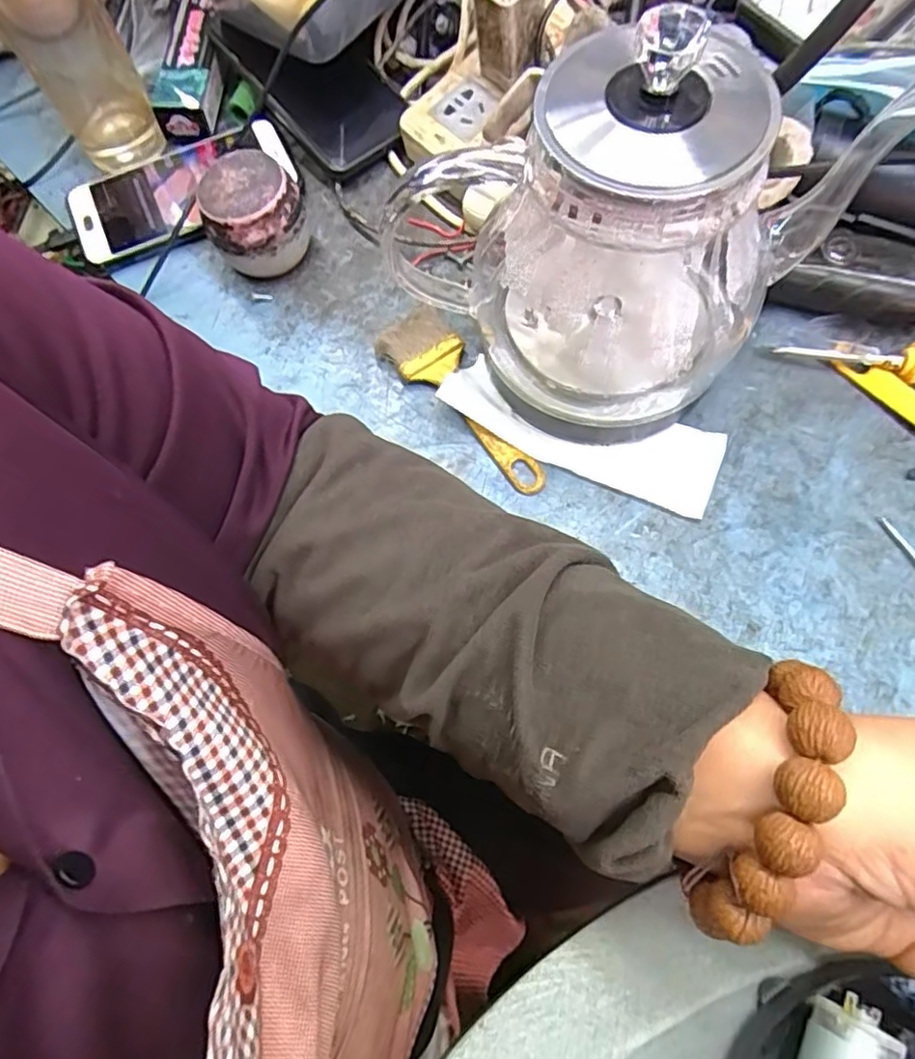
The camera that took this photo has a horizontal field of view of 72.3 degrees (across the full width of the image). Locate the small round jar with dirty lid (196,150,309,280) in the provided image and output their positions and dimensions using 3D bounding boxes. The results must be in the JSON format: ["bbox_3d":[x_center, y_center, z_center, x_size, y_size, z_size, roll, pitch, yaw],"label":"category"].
[{"bbox_3d":[-0.131,-0.199,0.405,0.063,0.058,0.062,-24,69,-6],"label":"small round jar with dirty lid"}]

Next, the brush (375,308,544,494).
[{"bbox_3d":[0.009,-0.082,0.377,0.040,0.016,0.139,-41,72,-12],"label":"brush"}]

